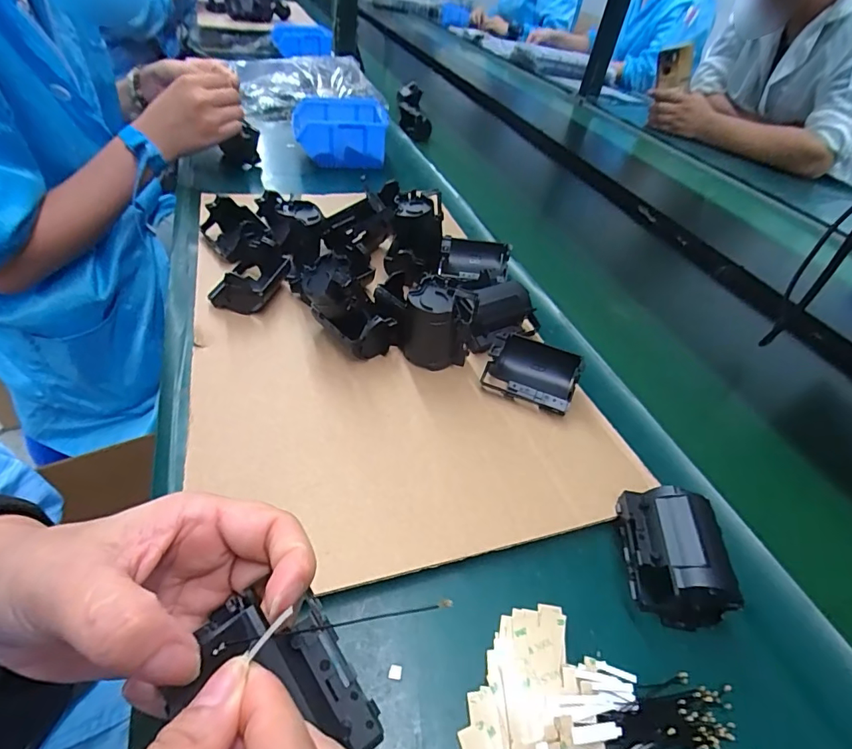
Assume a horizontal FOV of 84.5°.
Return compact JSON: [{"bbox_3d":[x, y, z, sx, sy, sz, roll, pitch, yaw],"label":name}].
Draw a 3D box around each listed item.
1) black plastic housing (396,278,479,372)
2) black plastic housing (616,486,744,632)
[{"bbox_3d":[0.008,-0.039,0.381,0.055,0.067,0.042,18,45,10],"label":"black plastic housing"},{"bbox_3d":[0.144,0.102,0.273,0.052,0.037,0.072,8,45,0],"label":"black plastic housing"}]

